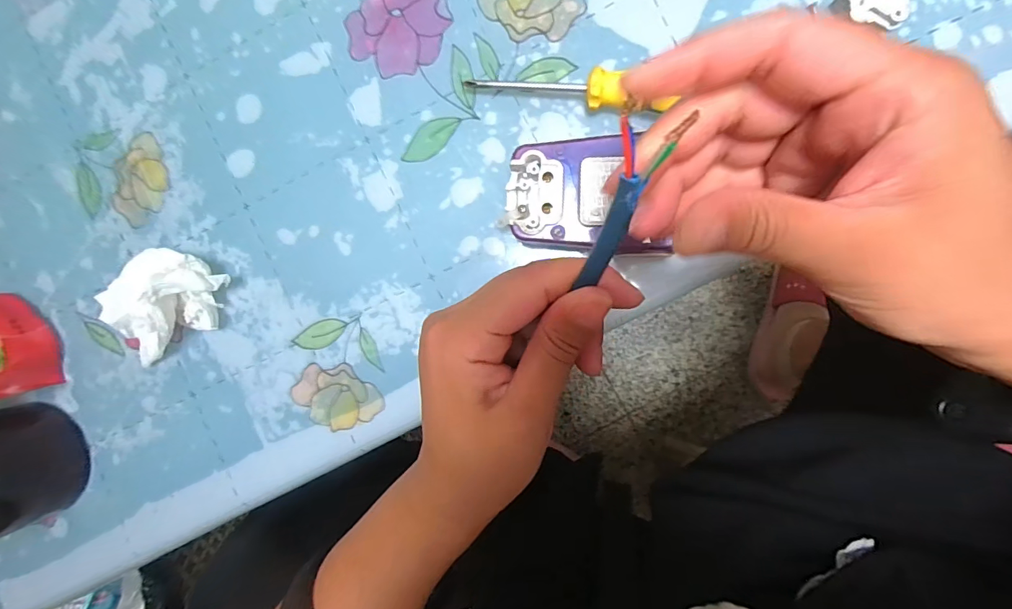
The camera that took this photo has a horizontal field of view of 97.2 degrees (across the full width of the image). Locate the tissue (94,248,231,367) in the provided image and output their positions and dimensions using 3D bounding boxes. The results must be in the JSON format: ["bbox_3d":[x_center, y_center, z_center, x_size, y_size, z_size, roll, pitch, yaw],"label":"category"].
[{"bbox_3d":[-0.223,-0.002,0.287,0.088,0.041,0.056,-28,88,8],"label":"tissue"}]

